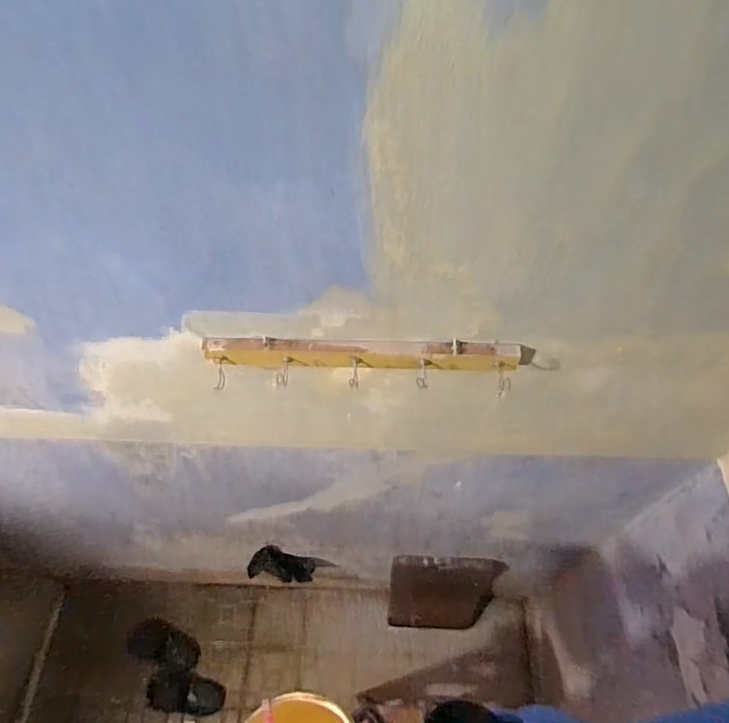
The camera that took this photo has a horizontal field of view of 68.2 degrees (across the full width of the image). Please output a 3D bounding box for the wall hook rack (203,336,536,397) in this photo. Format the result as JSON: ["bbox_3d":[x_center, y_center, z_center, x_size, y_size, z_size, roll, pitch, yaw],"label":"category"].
[{"bbox_3d":[0.007,0.004,0.683,0.420,0.062,0.049,1,57,1],"label":"wall hook rack"}]

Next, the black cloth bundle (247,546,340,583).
[{"bbox_3d":[-0.228,0.633,1.651,0.277,0.269,0.065,5,58,3],"label":"black cloth bundle"}]

